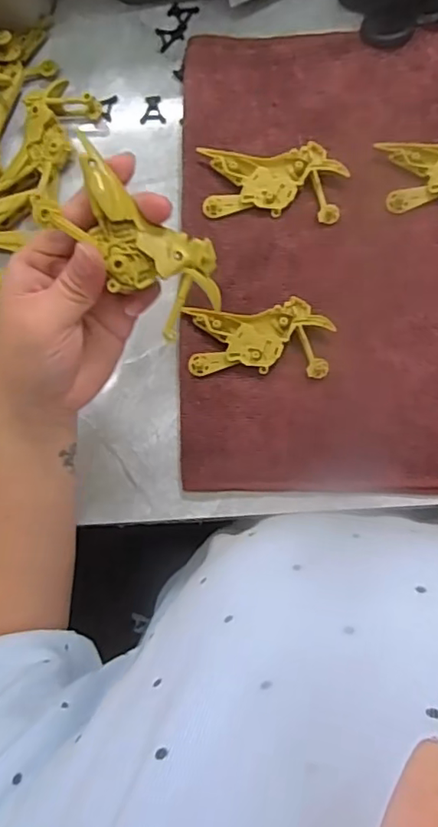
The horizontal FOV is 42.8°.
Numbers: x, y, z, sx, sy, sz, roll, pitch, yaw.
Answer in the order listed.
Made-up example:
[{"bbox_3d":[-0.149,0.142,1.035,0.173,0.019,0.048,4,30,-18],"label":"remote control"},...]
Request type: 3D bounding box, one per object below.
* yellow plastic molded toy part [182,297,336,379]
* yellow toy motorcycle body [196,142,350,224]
[{"bbox_3d":[0.028,-0.053,0.400,0.099,0.010,0.051,1,88,9],"label":"yellow plastic molded toy part"},{"bbox_3d":[0.038,-0.168,0.406,0.100,0.008,0.050,6,88,9],"label":"yellow toy motorcycle body"}]

